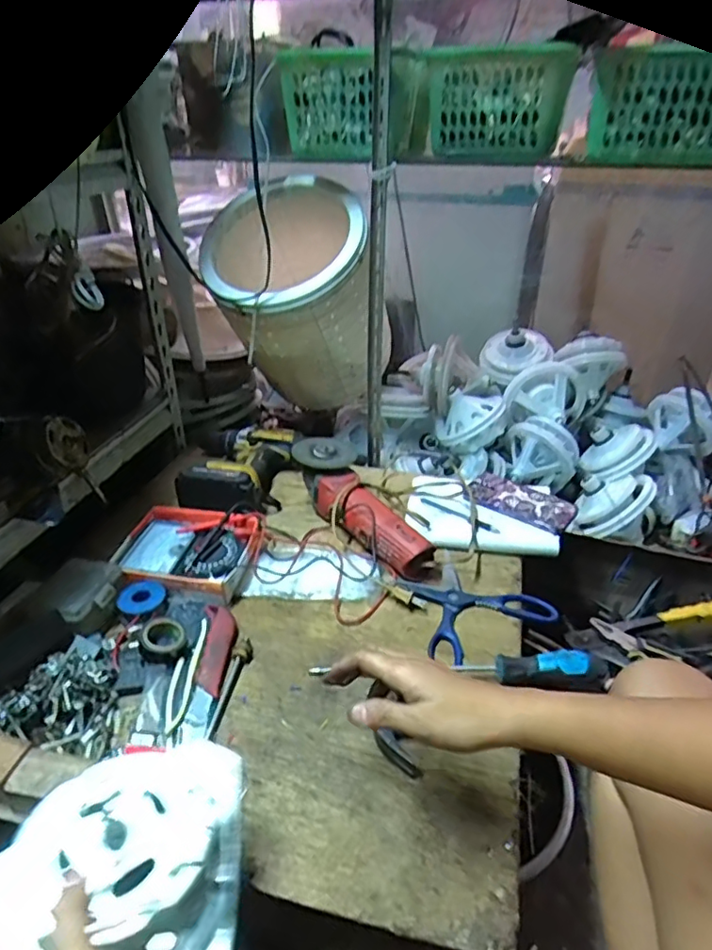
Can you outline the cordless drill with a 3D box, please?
[{"bbox_3d":[-0.186,-0.018,0.939,0.181,0.072,0.228,1,31,0],"label":"cordless drill"}]

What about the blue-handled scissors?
[{"bbox_3d":[0.132,0.152,0.707,0.169,0.012,0.158,-17,35,-26],"label":"blue-handled scissors"}]

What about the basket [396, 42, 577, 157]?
[{"bbox_3d":[0.186,-0.539,0.847,0.234,0.125,0.209,3,31,4],"label":"basket"}]

